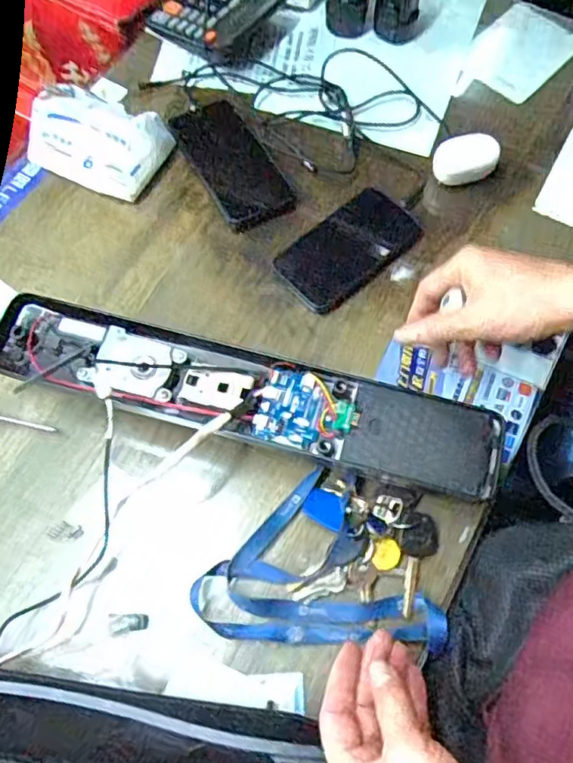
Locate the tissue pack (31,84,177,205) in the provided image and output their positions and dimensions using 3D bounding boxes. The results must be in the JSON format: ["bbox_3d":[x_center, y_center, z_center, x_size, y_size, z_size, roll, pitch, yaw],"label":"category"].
[{"bbox_3d":[-0.197,-0.250,0.614,0.145,0.050,0.084,20,69,10],"label":"tissue pack"}]

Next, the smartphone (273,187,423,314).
[{"bbox_3d":[0.061,-0.133,0.584,0.146,0.015,0.076,-40,71,-14],"label":"smartphone"}]

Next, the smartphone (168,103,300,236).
[{"bbox_3d":[-0.061,-0.234,0.631,0.074,0.008,0.168,-27,69,-9],"label":"smartphone"}]

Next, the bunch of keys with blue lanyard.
[{"bbox_3d":[0.027,0.136,0.468,0.183,0.026,0.128,3,67,3],"label":"bunch of keys with blue lanyard"}]

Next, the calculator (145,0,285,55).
[{"bbox_3d":[-0.087,-0.440,0.706,0.122,0.022,0.114,33,71,14],"label":"calculator"}]

